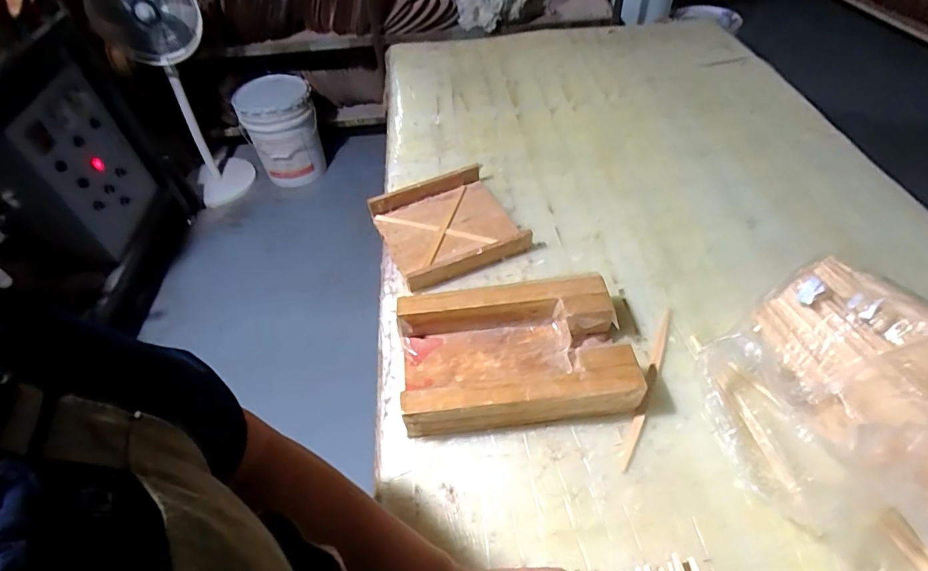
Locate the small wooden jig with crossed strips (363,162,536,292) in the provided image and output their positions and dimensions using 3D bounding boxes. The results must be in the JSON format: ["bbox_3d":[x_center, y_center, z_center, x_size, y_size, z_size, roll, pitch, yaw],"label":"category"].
[{"bbox_3d":[-0.027,-0.099,0.768,0.197,0.033,0.194,-21,51,-11],"label":"small wooden jig with crossed strips"}]

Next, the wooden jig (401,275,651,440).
[{"bbox_3d":[0.058,0.081,0.589,0.264,0.060,0.161,-7,50,0],"label":"wooden jig"}]

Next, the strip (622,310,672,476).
[{"bbox_3d":[0.225,0.116,0.583,0.012,0.011,0.226,18,55,20],"label":"strip"}]

